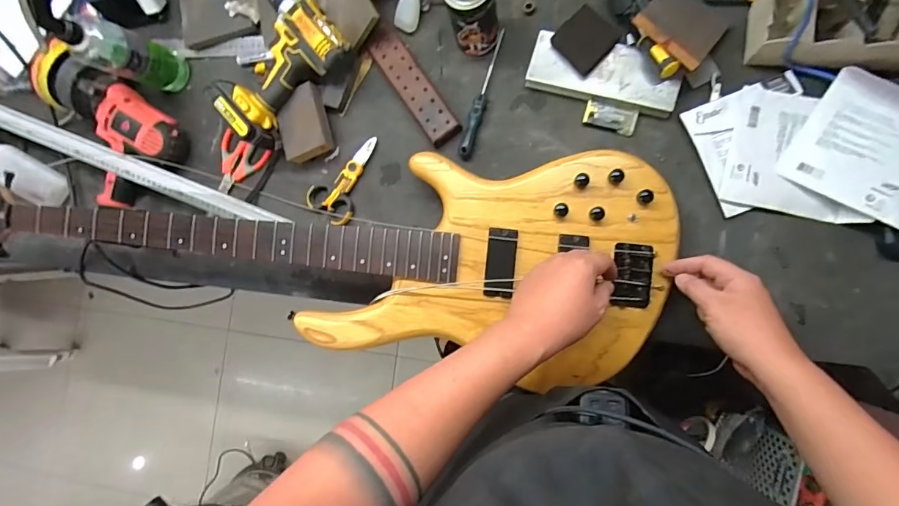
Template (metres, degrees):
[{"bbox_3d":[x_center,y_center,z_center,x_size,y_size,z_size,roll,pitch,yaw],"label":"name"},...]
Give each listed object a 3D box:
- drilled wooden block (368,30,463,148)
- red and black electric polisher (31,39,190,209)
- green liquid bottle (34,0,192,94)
[{"bbox_3d":[-0.052,-0.247,0.657,0.049,0.016,0.189,-34,82,5],"label":"drilled wooden block"},{"bbox_3d":[-0.545,-0.184,0.687,0.215,0.112,0.181,36,92,10],"label":"red and black electric polisher"},{"bbox_3d":[-0.474,-0.295,0.615,0.060,0.227,0.078,26,90,10],"label":"green liquid bottle"}]

